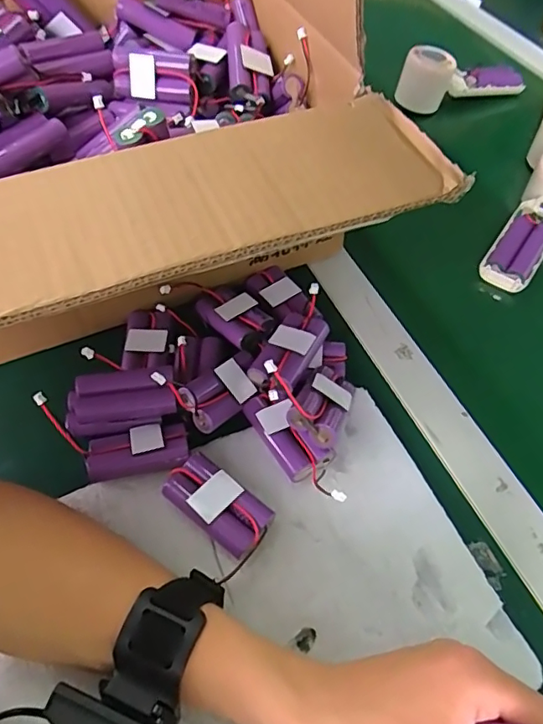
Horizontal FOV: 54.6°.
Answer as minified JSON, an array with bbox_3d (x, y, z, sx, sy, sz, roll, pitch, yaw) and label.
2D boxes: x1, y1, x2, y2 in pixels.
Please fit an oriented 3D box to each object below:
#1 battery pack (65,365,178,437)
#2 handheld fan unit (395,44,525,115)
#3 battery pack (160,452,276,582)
[{"bbox_3d":[-0.105,0.025,0.365,0.075,0.027,0.035,-9,56,-9],"label":"battery pack"},{"bbox_3d":[0.230,-0.348,0.635,0.165,0.056,0.046,-18,58,-14],"label":"handheld fan unit"},{"bbox_3d":[-0.035,0.092,0.328,0.070,0.020,0.041,37,62,21],"label":"battery pack"}]

